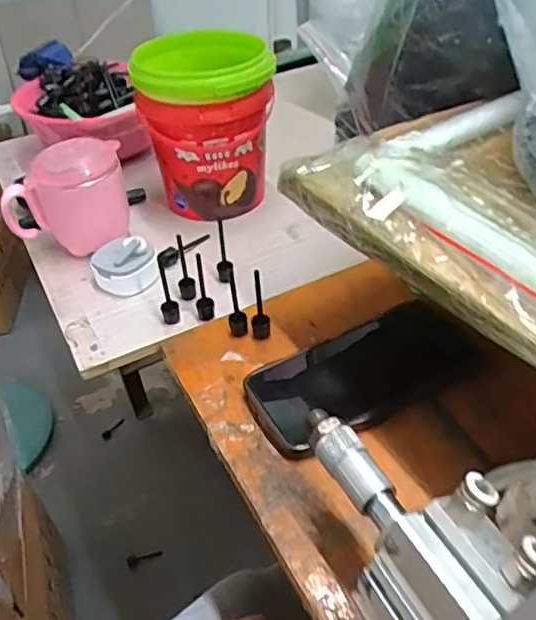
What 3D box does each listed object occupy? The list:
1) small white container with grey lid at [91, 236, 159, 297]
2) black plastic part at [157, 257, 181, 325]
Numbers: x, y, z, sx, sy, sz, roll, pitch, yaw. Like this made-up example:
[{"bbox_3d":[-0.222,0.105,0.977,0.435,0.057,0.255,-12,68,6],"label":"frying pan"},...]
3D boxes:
[{"bbox_3d":[-0.130,-0.043,0.530,0.056,0.044,0.050,-16,42,-12],"label":"small white container with grey lid"},{"bbox_3d":[-0.084,-0.016,0.484,0.015,0.057,0.018,-11,41,-7],"label":"black plastic part"}]

